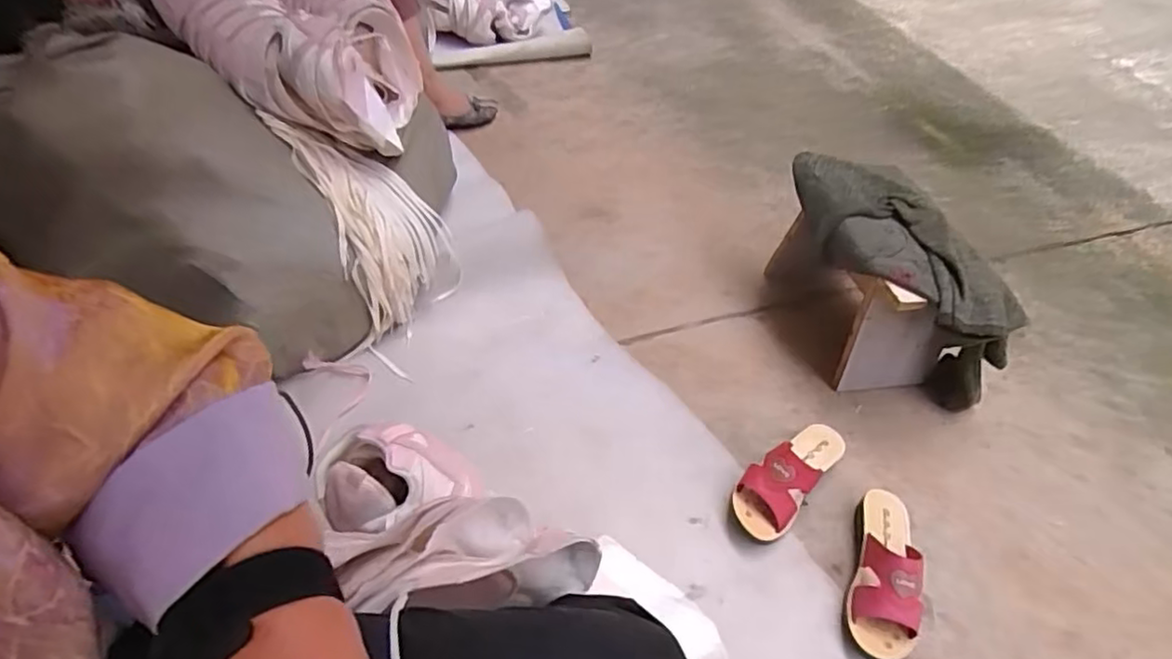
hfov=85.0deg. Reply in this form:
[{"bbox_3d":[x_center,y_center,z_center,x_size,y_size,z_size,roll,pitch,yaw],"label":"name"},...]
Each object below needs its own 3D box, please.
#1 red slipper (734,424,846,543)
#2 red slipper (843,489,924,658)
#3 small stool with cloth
[{"bbox_3d":[0.291,0.200,0.911,0.082,0.082,0.213,37,54,24],"label":"red slipper"},{"bbox_3d":[0.388,0.304,0.822,0.077,0.080,0.225,19,48,10],"label":"red slipper"},{"bbox_3d":[0.479,-0.074,1.072,0.203,0.259,0.420,-15,51,-19],"label":"small stool with cloth"}]

